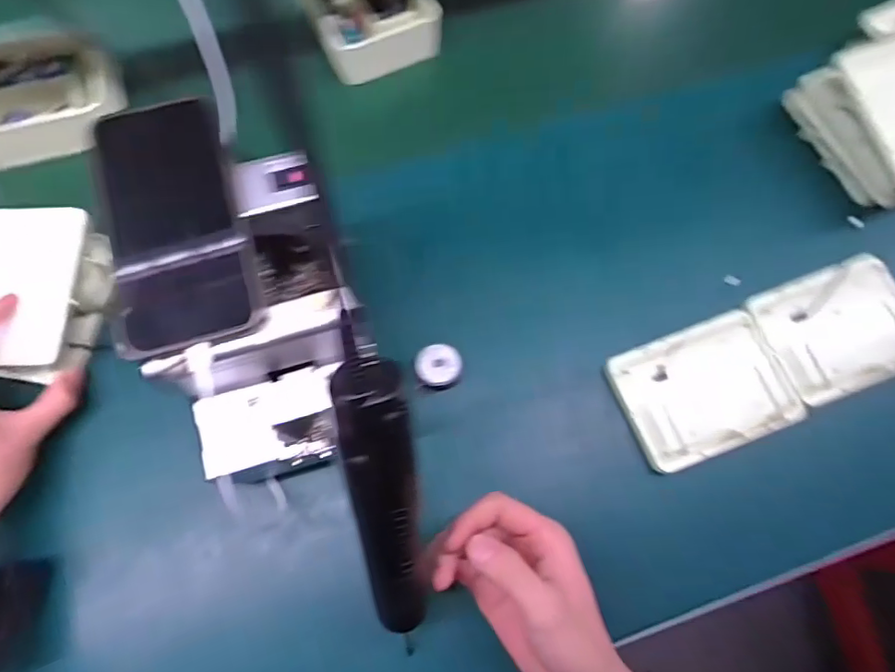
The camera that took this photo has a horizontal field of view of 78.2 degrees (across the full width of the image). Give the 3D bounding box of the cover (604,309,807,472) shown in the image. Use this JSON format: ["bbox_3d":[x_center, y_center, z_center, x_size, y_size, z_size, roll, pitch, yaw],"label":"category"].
[{"bbox_3d":[0.211,0.042,0.449,0.135,0.018,0.101,-20,73,-7],"label":"cover"}]

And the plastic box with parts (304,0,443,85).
[{"bbox_3d":[-0.088,-0.334,0.562,0.124,0.054,0.131,-26,74,-9],"label":"plastic box with parts"}]

